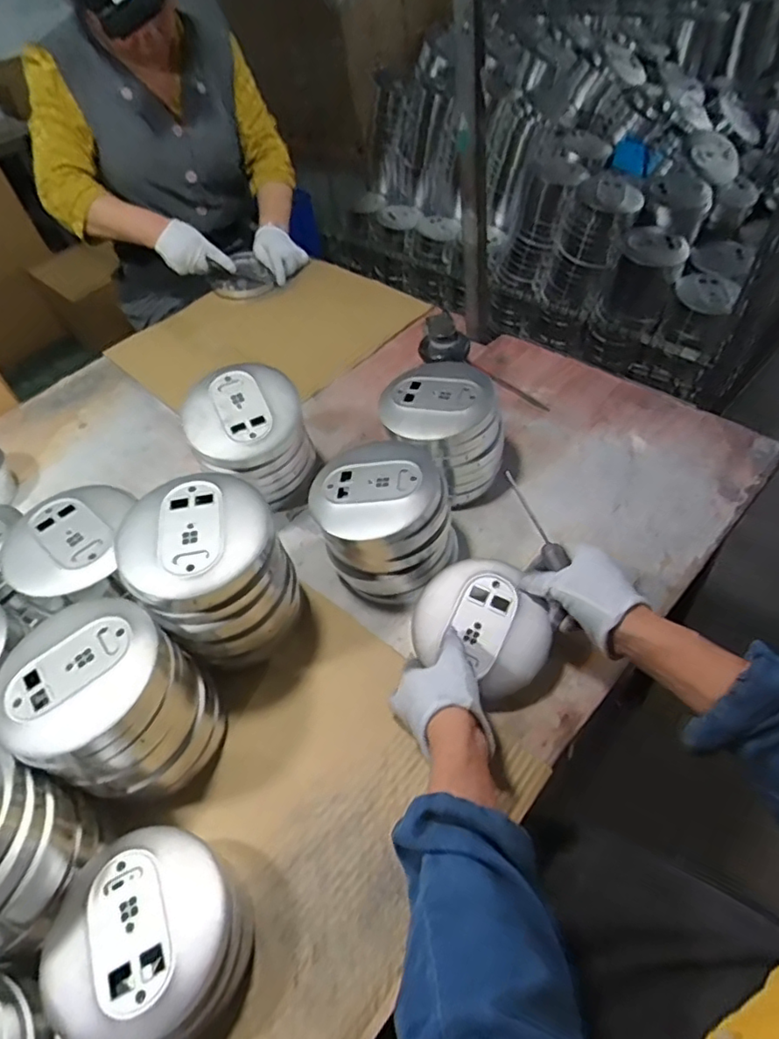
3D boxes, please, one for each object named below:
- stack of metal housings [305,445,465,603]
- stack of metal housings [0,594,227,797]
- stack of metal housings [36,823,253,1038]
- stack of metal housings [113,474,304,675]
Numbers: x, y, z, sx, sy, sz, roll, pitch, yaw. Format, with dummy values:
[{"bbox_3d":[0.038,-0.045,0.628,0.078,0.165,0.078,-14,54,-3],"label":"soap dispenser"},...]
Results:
[{"bbox_3d":[-0.003,0.002,0.642,0.139,0.123,0.133,19,57,22],"label":"stack of metal housings"},{"bbox_3d":[-0.244,0.168,0.527,0.135,0.152,0.136,17,56,21],"label":"stack of metal housings"},{"bbox_3d":[-0.182,0.319,0.451,0.141,0.069,0.135,2,52,11],"label":"stack of metal housings"},{"bbox_3d":[-0.165,0.063,0.583,0.122,0.179,0.135,33,63,31],"label":"stack of metal housings"}]

